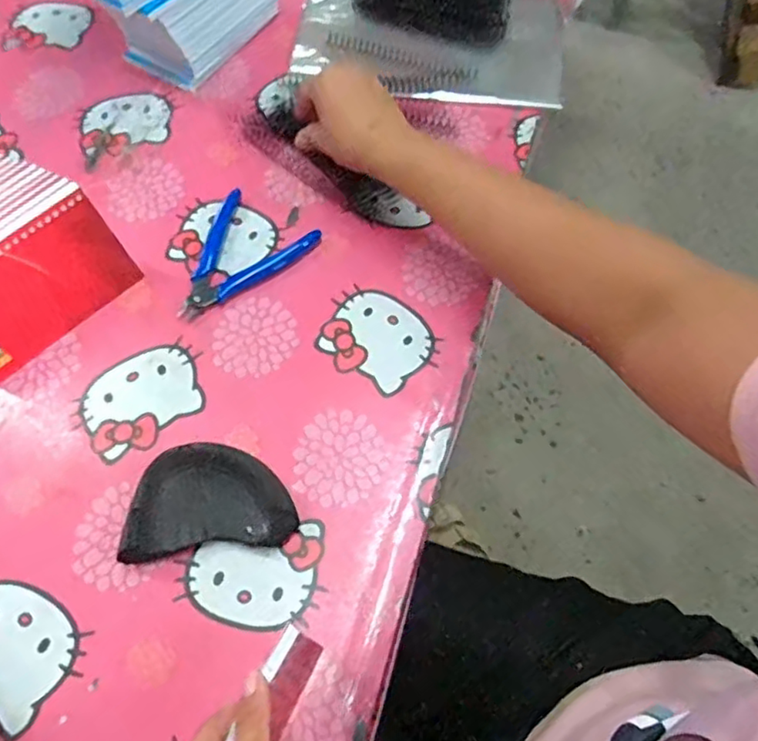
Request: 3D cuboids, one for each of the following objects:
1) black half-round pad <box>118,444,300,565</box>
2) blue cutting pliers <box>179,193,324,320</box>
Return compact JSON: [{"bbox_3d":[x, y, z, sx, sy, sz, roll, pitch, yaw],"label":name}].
[{"bbox_3d":[-0.107,0.082,0.395,0.102,0.024,0.066,-7,64,-4],"label":"black half-round pad"},{"bbox_3d":[-0.110,-0.083,0.480,0.086,0.007,0.117,26,66,11],"label":"blue cutting pliers"}]

